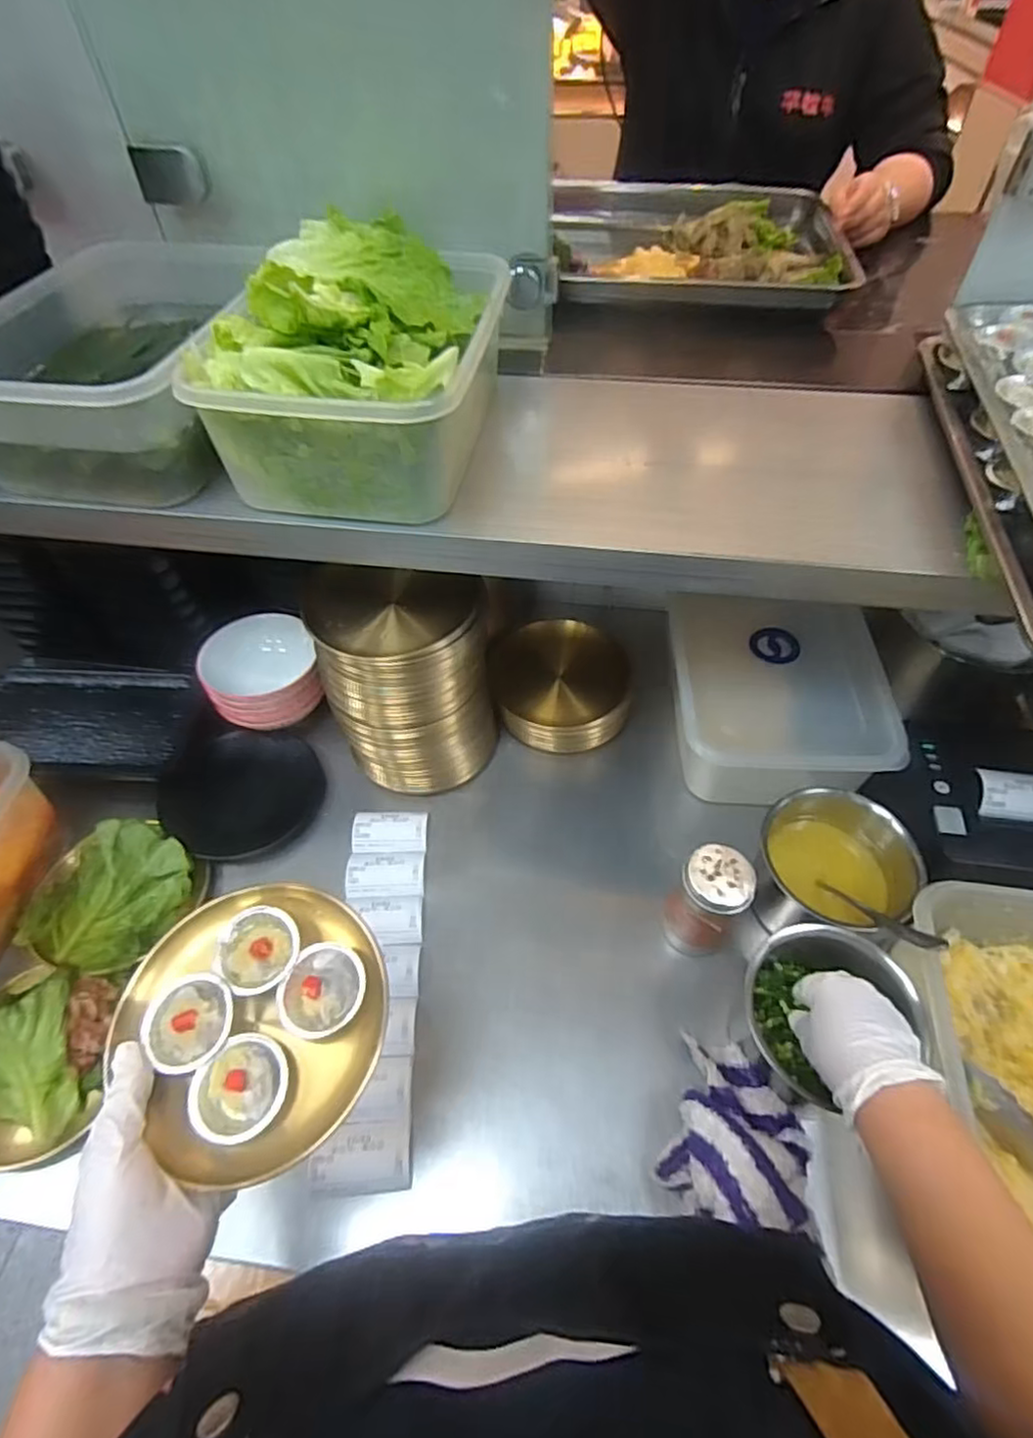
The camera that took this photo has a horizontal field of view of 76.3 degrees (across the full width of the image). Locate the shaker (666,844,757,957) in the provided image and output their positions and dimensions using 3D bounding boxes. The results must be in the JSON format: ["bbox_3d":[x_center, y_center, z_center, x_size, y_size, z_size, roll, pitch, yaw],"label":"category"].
[{"bbox_3d":[0.171,0.168,0.599,0.059,0.124,0.054,0,52,1],"label":"shaker"}]

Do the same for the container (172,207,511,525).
[{"bbox_3d":[-0.126,-0.309,0.571,0.210,0.130,0.290,7,52,7],"label":"container"}]

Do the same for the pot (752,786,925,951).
[{"bbox_3d":[0.294,0.142,0.618,0.133,0.106,0.118,32,59,23],"label":"pot"}]

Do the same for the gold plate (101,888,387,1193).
[{"bbox_3d":[-0.158,0.177,0.402,0.156,0.036,0.147,0,52,1],"label":"gold plate"}]

